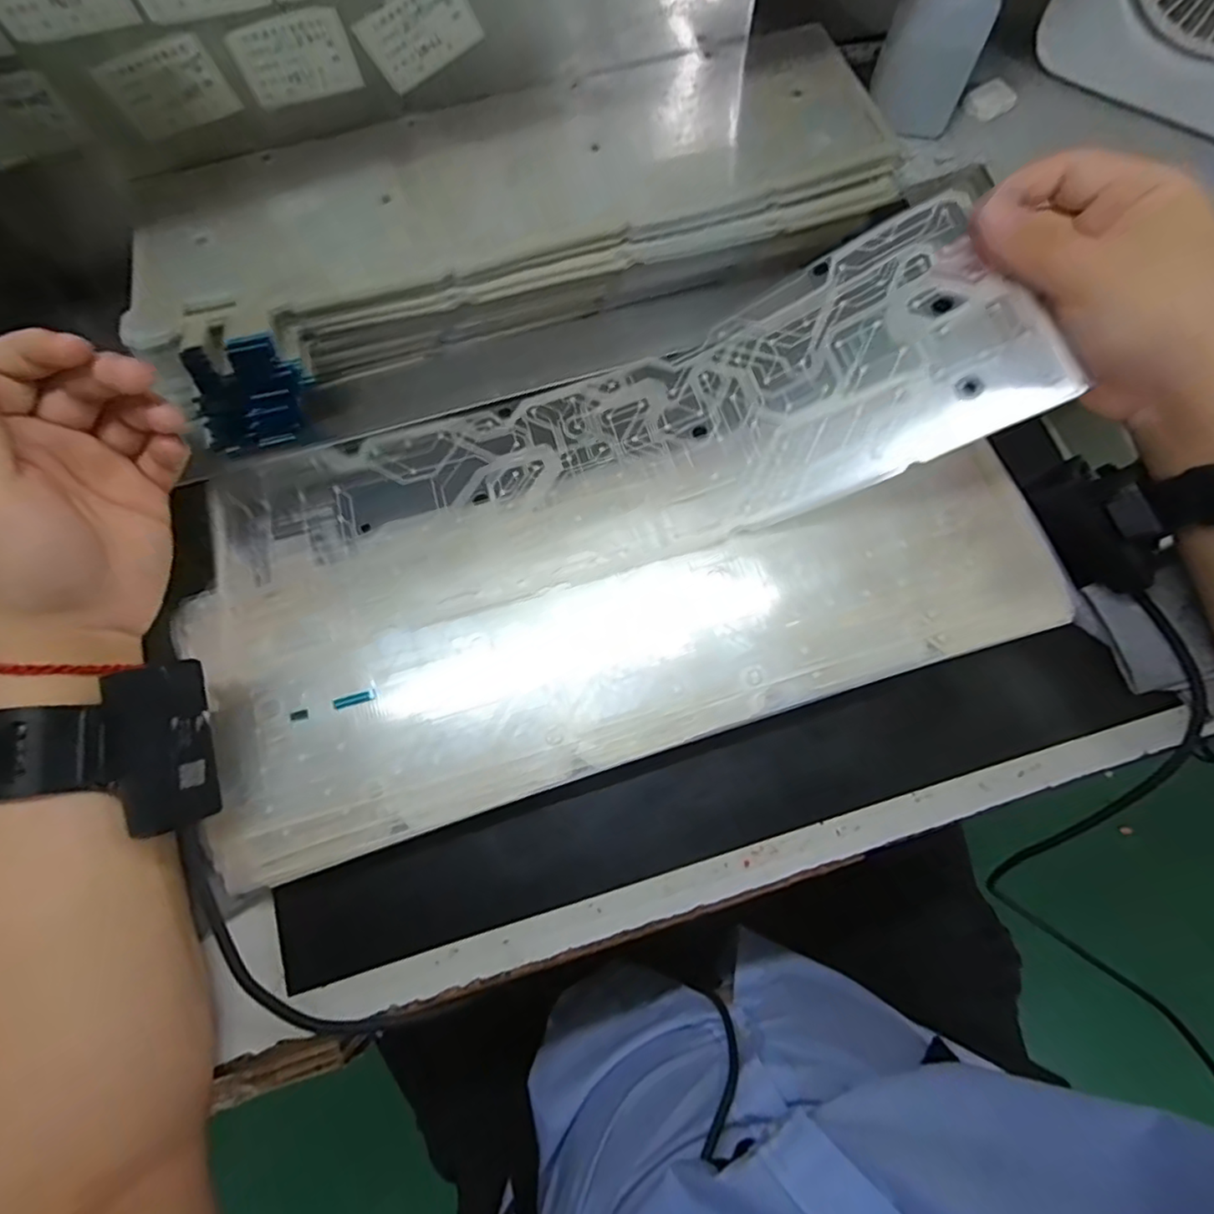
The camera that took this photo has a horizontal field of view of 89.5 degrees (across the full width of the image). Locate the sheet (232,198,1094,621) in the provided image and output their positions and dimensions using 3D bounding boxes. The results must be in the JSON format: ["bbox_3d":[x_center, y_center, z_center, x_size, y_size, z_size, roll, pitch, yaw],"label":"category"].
[{"bbox_3d":[-0.004,-0.084,0.324,0.411,0.042,0.117,-16,78,6],"label":"sheet"}]

